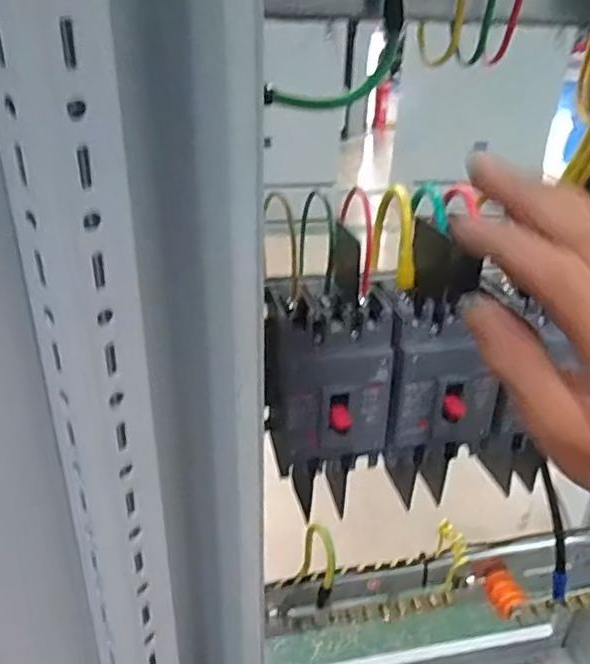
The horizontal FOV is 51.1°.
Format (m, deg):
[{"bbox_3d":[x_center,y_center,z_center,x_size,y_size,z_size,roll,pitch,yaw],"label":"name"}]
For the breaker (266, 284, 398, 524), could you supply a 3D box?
[{"bbox_3d":[0.022,0.050,0.444,0.087,0.148,0.063,0,28,-4],"label":"breaker"}]

